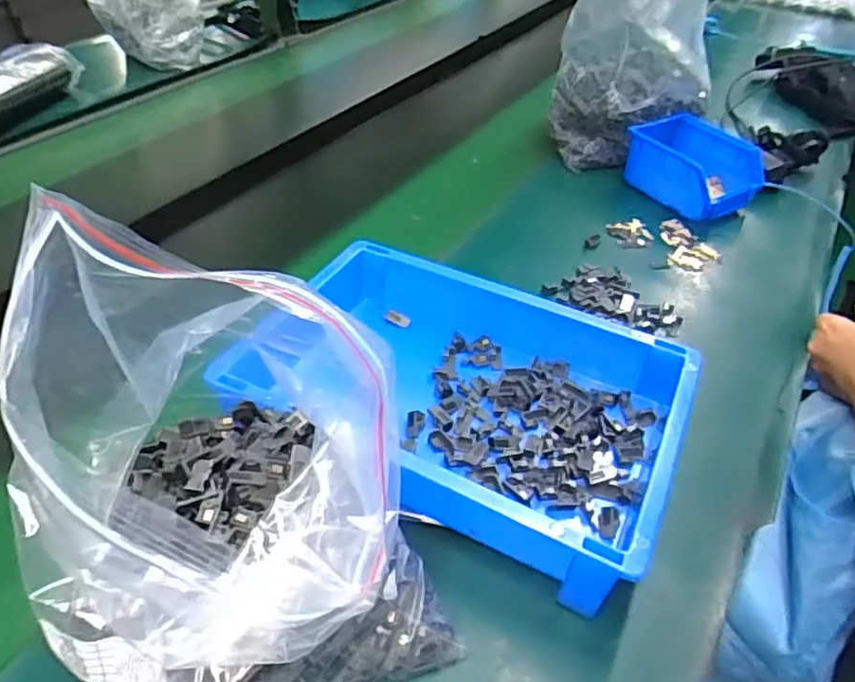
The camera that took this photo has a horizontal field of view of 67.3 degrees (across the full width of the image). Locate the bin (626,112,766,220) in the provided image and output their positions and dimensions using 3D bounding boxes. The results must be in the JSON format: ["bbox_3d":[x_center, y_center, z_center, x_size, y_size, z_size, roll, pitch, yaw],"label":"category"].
[{"bbox_3d":[0.325,-0.216,0.799,0.105,0.071,0.145,-21,49,-24],"label":"bin"}]

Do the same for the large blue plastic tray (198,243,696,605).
[{"bbox_3d":[0.028,0.038,0.493,0.306,0.076,0.218,22,46,18],"label":"large blue plastic tray"}]

